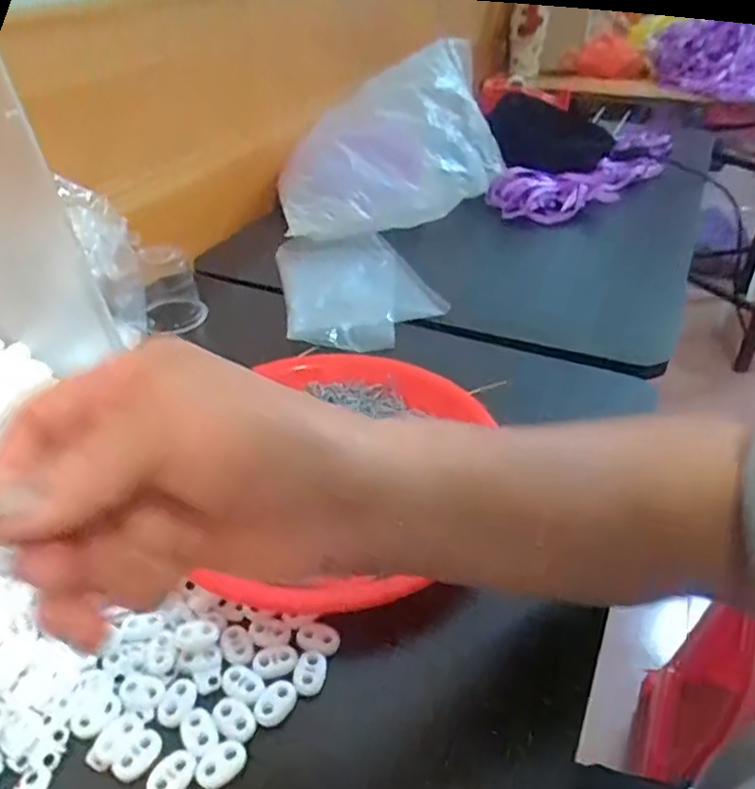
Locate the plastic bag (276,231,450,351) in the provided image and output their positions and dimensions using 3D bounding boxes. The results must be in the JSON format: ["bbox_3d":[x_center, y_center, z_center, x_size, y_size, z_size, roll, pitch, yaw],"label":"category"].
[{"bbox_3d":[-0.020,-0.107,0.628,0.141,0.028,0.184,-9,37,-12],"label":"plastic bag"}]

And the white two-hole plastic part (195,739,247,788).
[{"bbox_3d":[-0.070,0.166,0.291,0.016,0.005,0.022,27,44,32],"label":"white two-hole plastic part"}]

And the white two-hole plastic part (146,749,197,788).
[{"bbox_3d":[-0.091,0.168,0.286,0.015,0.005,0.022,28,45,33],"label":"white two-hole plastic part"}]

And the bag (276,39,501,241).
[{"bbox_3d":[0.022,-0.277,0.726,0.287,0.152,0.122,-28,45,-33],"label":"bag"}]

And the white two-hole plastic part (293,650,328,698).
[{"bbox_3d":[-0.033,0.138,0.325,0.016,0.004,0.023,4,36,6],"label":"white two-hole plastic part"}]

